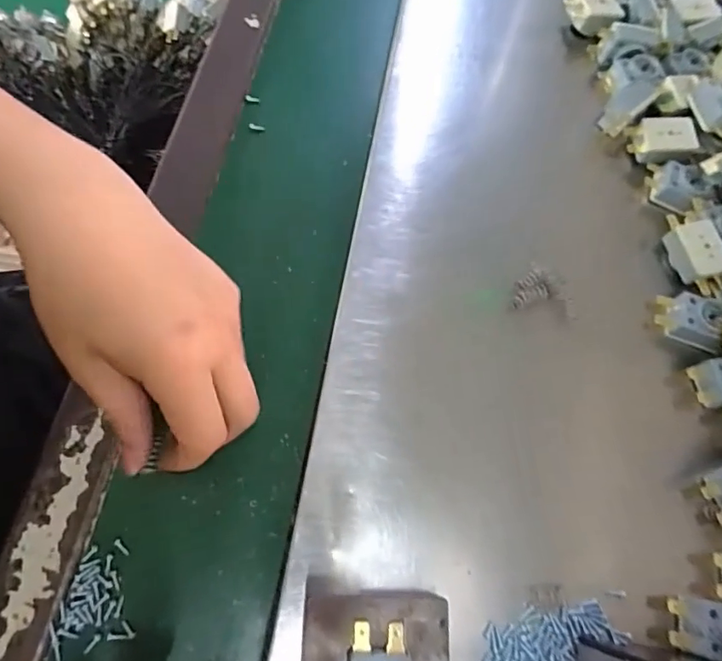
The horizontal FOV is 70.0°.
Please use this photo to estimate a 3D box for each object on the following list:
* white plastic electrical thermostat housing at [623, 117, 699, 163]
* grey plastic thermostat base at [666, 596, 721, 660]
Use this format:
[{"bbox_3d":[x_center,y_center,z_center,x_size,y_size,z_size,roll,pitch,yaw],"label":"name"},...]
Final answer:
[{"bbox_3d":[0.219,-0.139,0.376,0.045,0.015,0.029,7,65,3],"label":"white plastic electrical thermostat housing"},{"bbox_3d":[0.182,0.153,0.263,0.043,0.011,0.025,15,67,-1],"label":"grey plastic thermostat base"}]

